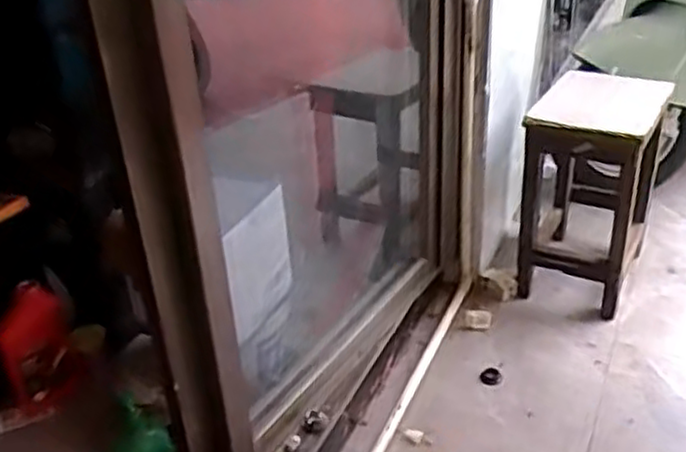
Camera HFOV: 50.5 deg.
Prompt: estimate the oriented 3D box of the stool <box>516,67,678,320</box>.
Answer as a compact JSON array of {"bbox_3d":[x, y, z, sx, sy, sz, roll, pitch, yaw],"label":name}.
[{"bbox_3d":[0.527,-0.078,1.567,0.240,0.412,0.348,14,35,27],"label":"stool"}]

